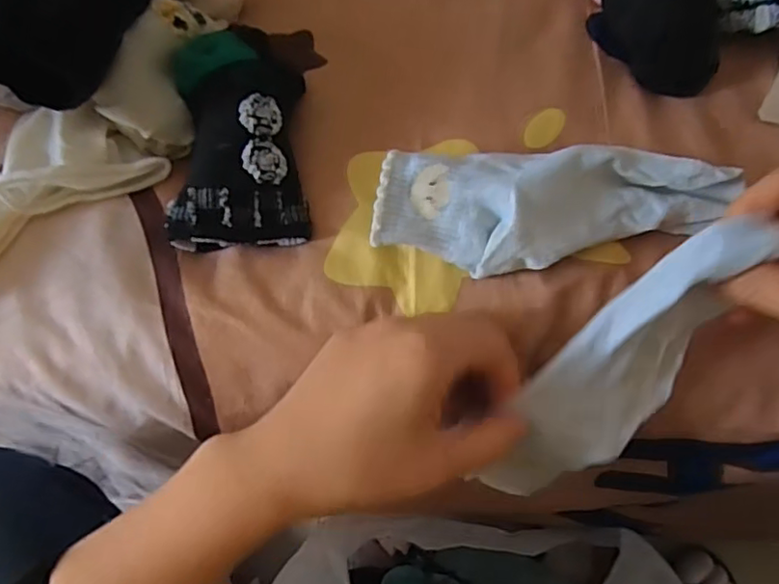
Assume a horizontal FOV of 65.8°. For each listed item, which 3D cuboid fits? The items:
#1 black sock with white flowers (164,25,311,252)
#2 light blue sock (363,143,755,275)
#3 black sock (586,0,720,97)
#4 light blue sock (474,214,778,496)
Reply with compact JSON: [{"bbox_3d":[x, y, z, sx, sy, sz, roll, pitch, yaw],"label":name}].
[{"bbox_3d":[-0.083,-0.089,0.335,0.070,0.049,0.126,-1,61,-2],"label":"black sock with white flowers"},{"bbox_3d":[0.088,-0.042,0.317,0.185,0.035,0.062,2,61,0],"label":"light blue sock"},{"bbox_3d":[0.175,-0.183,0.389,0.069,0.049,0.103,0,61,-2],"label":"black sock"},{"bbox_3d":[0.112,0.040,0.289,0.066,0.180,0.018,34,20,-25],"label":"light blue sock"}]

